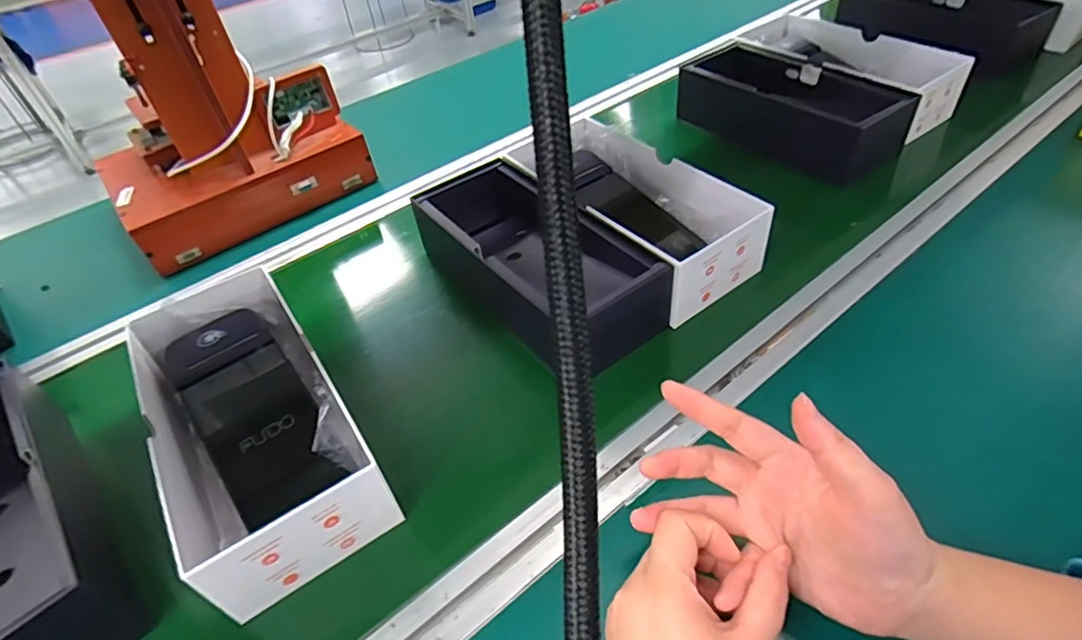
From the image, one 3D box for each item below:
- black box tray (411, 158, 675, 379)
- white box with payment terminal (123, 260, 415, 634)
[{"bbox_3d":[-0.010,-0.060,0.547,0.120,0.070,0.249,-31,50,-21],"label":"black box tray"},{"bbox_3d":[-0.227,0.062,0.445,0.119,0.066,0.289,-29,49,-20],"label":"white box with payment terminal"}]

